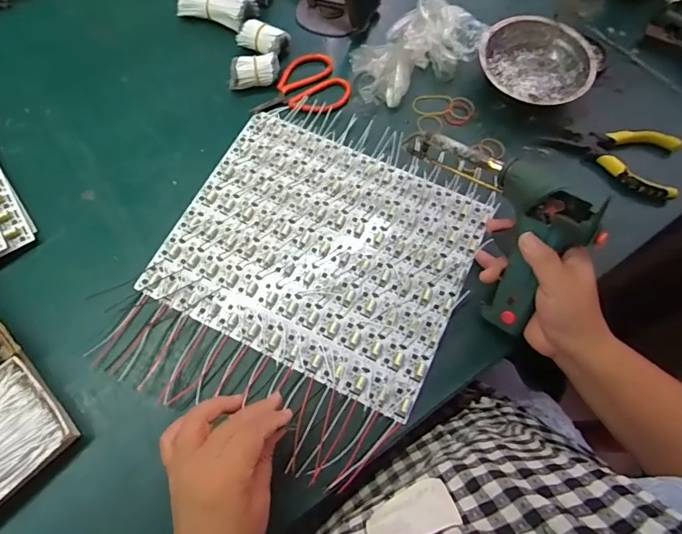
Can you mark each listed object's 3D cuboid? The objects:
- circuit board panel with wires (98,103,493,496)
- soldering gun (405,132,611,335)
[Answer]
[{"bbox_3d":[-0.034,0.009,0.451,0.286,0.008,0.311,25,71,8],"label":"circuit board panel with wires"},{"bbox_3d":[0.155,-0.053,0.405,0.045,0.120,0.198,-16,81,-44],"label":"soldering gun"}]

